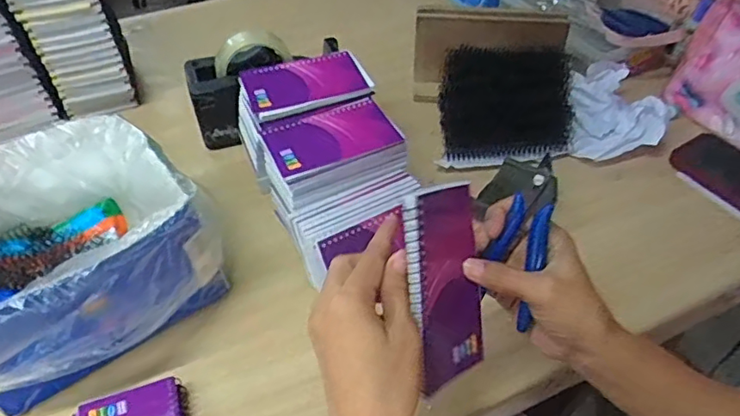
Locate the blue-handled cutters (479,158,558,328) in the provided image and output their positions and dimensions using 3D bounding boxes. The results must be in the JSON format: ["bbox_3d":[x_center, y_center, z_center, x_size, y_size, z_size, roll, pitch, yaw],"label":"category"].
[{"bbox_3d":[0.108,0.024,0.401,0.041,0.123,0.014,20,15,18],"label":"blue-handled cutters"}]

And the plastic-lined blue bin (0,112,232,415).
[{"bbox_3d":[-0.278,0.047,0.517,0.221,0.153,0.251,34,57,27],"label":"plastic-lined blue bin"}]

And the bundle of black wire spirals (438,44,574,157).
[{"bbox_3d":[0.180,-0.140,0.730,0.174,0.064,0.145,-1,48,0],"label":"bundle of black wire spirals"}]

